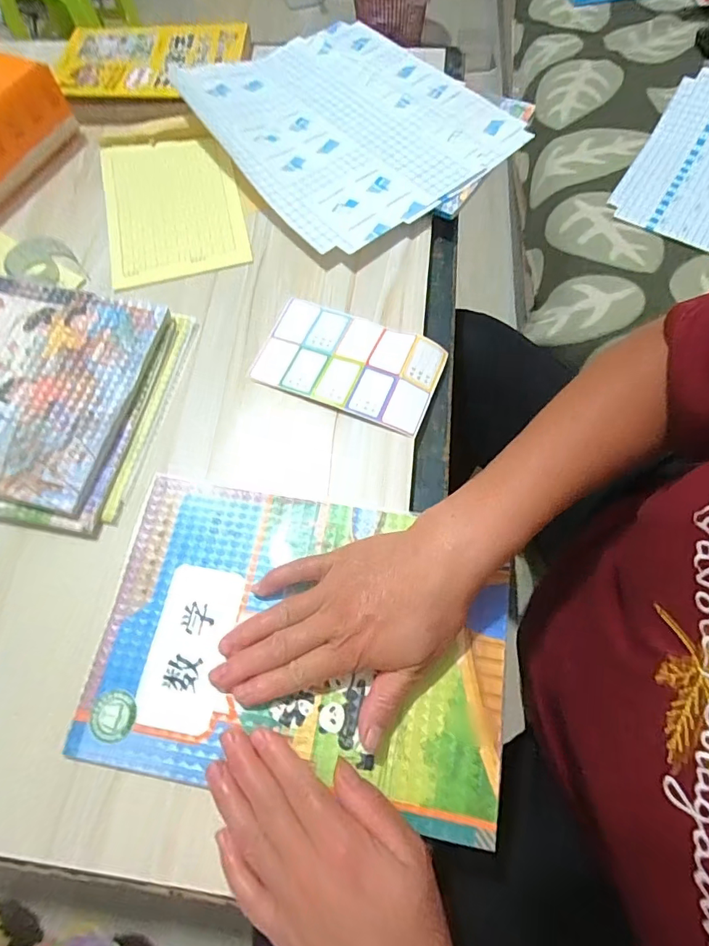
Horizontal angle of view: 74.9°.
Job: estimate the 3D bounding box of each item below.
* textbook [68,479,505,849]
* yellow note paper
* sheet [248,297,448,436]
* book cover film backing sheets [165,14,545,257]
[{"bbox_3d":[-0.034,0.105,0.301,0.258,0.005,0.181,9,69,5],"label":"textbook"},{"bbox_3d":[-0.179,-0.277,0.459,0.135,0.013,0.198,-13,71,-5],"label":"yellow note paper"},{"bbox_3d":[-0.005,-0.093,0.384,0.145,0.010,0.090,22,71,10],"label":"sheet"},{"bbox_3d":[-0.007,-0.368,0.472,0.275,0.030,0.305,-41,73,-13],"label":"book cover film backing sheets"}]

